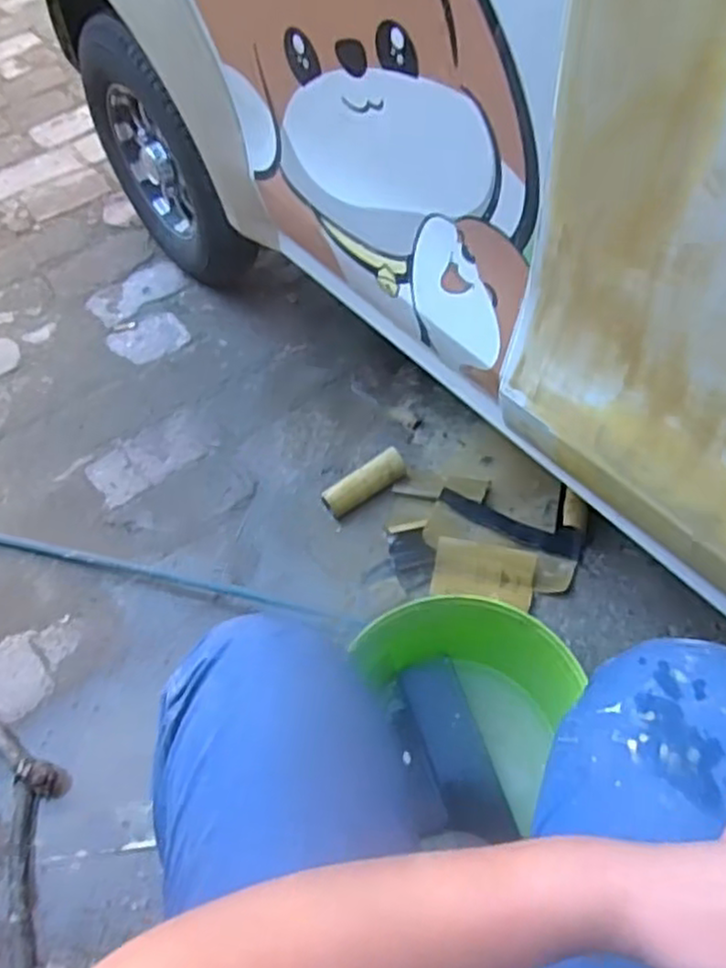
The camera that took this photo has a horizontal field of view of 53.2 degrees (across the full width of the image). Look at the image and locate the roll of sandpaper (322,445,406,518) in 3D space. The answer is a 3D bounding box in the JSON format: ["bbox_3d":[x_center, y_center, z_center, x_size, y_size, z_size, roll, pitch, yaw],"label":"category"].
[{"bbox_3d":[0.004,0.001,1.129,0.138,0.049,0.045,-29,62,-14],"label":"roll of sandpaper"}]

